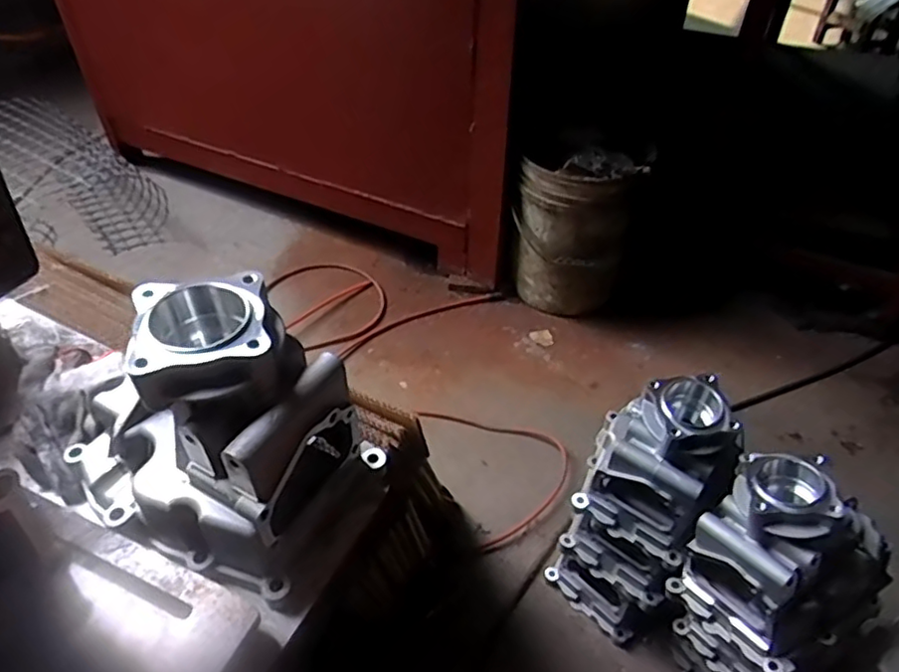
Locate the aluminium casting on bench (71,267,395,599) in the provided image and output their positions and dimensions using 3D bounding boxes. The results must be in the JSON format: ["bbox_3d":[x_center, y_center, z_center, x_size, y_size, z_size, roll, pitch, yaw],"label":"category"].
[{"bbox_3d":[-0.197,0.061,0.482,0.235,0.185,0.147,14,45,11],"label":"aluminium casting on bench"}]

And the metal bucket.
[{"bbox_3d":[0.308,-0.274,1.483,0.240,0.403,0.270,18,46,16],"label":"metal bucket"}]

